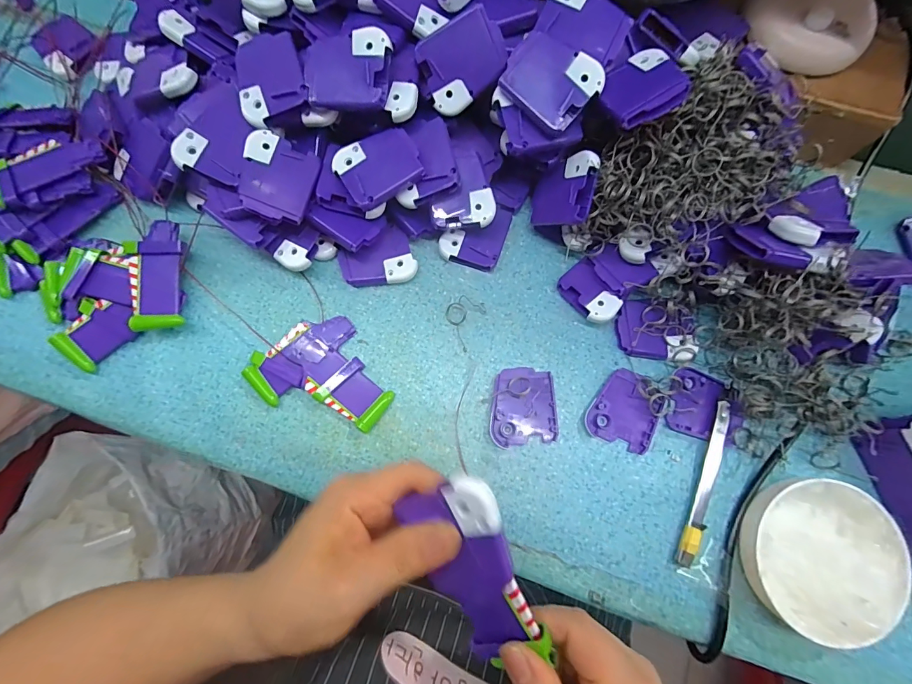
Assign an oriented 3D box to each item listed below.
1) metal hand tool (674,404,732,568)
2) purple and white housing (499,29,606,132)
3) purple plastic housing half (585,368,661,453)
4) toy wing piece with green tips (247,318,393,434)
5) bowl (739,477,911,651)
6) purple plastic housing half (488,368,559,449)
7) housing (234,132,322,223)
[{"bbox_3d":[0.192,0.106,0.307,0.014,0.010,0.126,21,78,4],"label":"metal hand tool"},{"bbox_3d":[0.066,-0.182,0.280,0.062,0.006,0.048,38,103,2],"label":"purple and white housing"},{"bbox_3d":[0.137,0.056,0.323,0.050,0.008,0.059,35,79,7],"label":"purple plastic housing half"},{"bbox_3d":[-0.106,0.032,0.322,0.086,0.012,0.100,-38,80,-8],"label":"toy wing piece with green tips"},{"bbox_3d":[0.261,0.153,0.288,0.101,0.026,0.102,0,77,0],"label":"bowl"},{"bbox_3d":[0.054,0.052,0.325,0.051,0.007,0.060,-3,77,-1],"label":"purple plastic housing half"},{"bbox_3d":[-0.134,-0.122,0.303,0.050,0.014,0.060,16,81,-20],"label":"housing"}]

